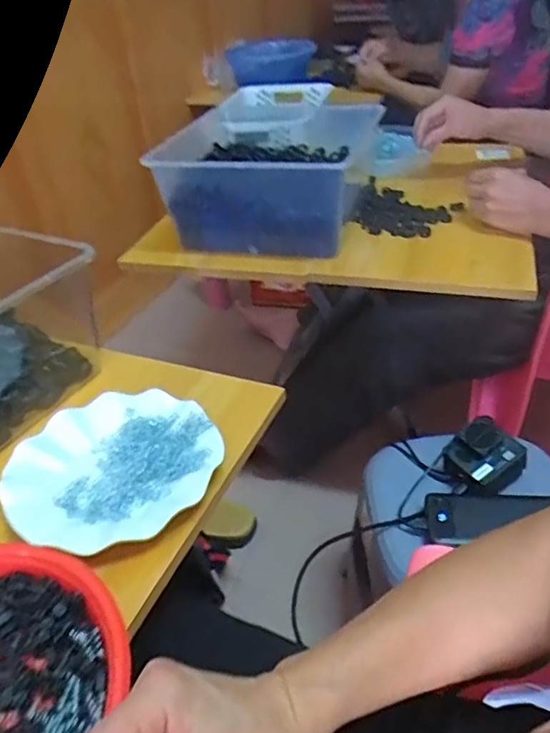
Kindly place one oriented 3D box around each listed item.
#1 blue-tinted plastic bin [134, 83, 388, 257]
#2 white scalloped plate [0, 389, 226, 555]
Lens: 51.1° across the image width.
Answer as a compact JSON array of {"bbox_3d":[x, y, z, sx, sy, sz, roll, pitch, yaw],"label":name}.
[{"bbox_3d":[-0.007,-0.314,0.926,0.298,0.142,0.363,8,40,15],"label":"blue-tinted plastic bin"},{"bbox_3d":[-0.145,0.087,0.520,0.181,0.023,0.172,-3,38,2],"label":"white scalloped plate"}]

